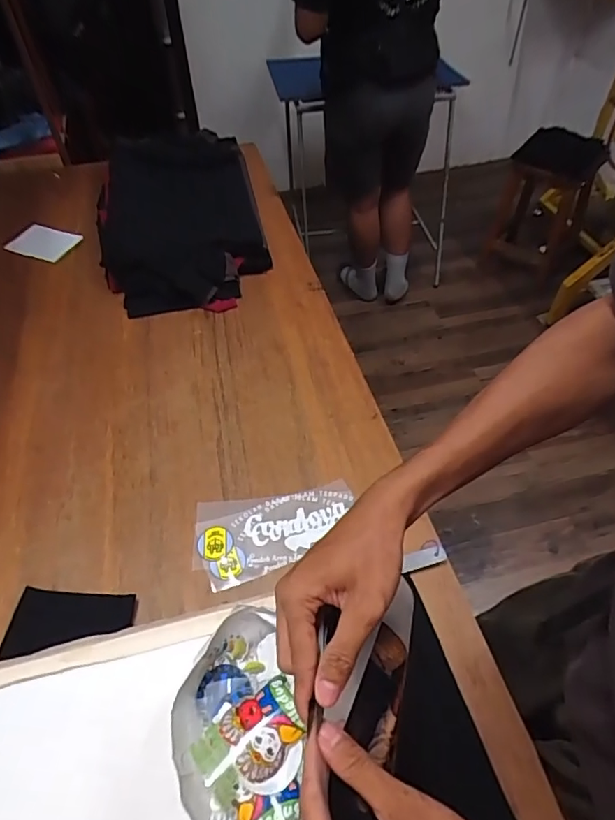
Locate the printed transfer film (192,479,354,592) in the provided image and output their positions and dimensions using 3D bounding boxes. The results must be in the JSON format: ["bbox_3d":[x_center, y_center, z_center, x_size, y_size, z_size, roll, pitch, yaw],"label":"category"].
[{"bbox_3d":[-0.048,0.183,0.782,0.243,0.007,0.131,-10,56,-7],"label":"printed transfer film"}]

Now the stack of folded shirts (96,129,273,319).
[{"bbox_3d":[-0.302,-0.458,1.221,0.373,0.130,0.588,-9,51,-7],"label":"stack of folded shirts"}]

